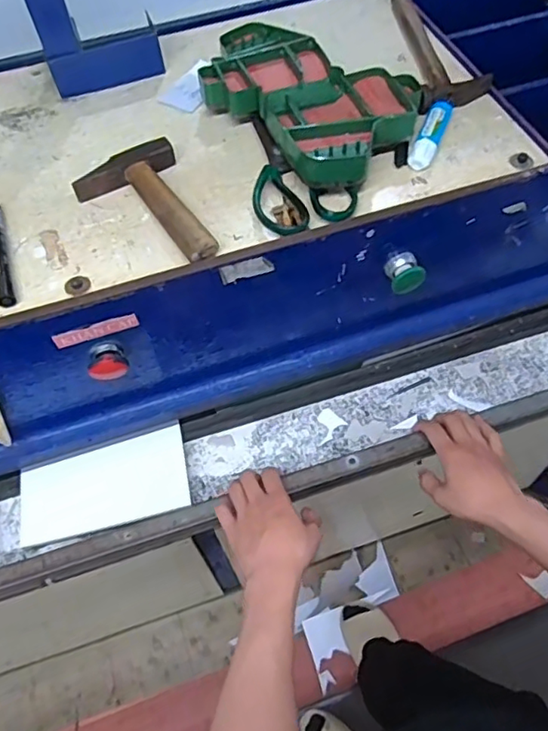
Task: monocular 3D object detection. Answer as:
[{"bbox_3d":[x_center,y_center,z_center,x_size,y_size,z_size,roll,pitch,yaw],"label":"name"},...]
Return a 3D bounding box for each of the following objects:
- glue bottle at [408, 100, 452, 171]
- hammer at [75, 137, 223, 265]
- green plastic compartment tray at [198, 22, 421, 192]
[{"bbox_3d":[0.170,-0.251,0.619,0.024,0.018,0.103,19,59,17],"label":"glue bottle"},{"bbox_3d":[-0.132,-0.157,0.572,0.106,0.025,0.164,-22,56,-9],"label":"hammer"},{"bbox_3d":[0.036,-0.303,0.640,0.171,0.034,0.278,-35,59,-17],"label":"green plastic compartment tray"}]

